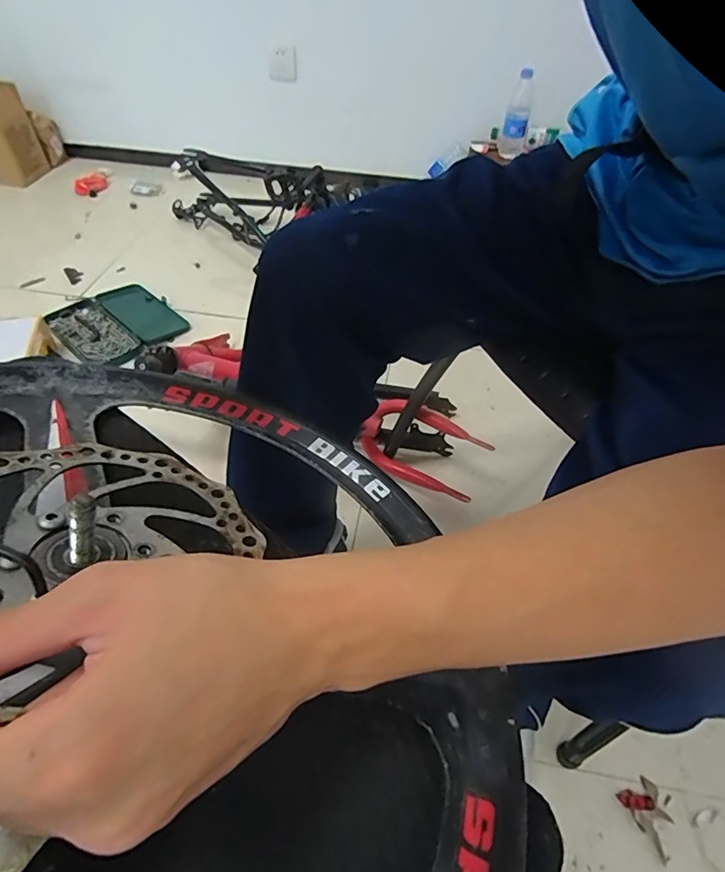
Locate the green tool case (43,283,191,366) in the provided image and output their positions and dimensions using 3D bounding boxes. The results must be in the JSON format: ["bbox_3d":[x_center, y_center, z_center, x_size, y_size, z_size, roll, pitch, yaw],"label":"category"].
[{"bbox_3d":[-0.580,-0.275,1.144,0.258,0.028,0.245,35,57,23],"label":"green tool case"}]

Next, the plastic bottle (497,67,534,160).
[{"bbox_3d":[0.443,-0.919,1.366,0.076,0.180,0.080,12,49,8],"label":"plastic bottle"}]

